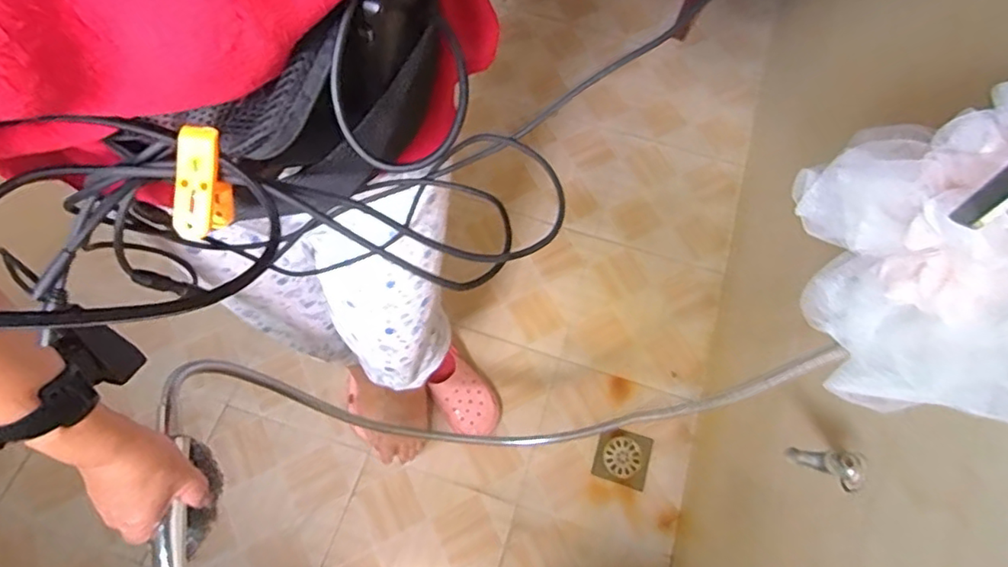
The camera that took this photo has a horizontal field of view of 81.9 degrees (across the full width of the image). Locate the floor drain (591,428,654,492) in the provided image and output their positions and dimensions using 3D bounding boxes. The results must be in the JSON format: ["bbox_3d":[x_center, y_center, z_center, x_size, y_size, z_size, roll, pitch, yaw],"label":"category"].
[{"bbox_3d":[0.232,0.339,1.137,0.103,0.005,0.104,16,67,9],"label":"floor drain"}]

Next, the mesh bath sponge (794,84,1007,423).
[{"bbox_3d":[0.277,-0.012,0.343,0.117,0.156,0.196,-14,65,-5],"label":"mesh bath sponge"}]

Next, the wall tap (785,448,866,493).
[{"bbox_3d":[0.335,0.187,0.594,0.066,0.063,0.035,8,65,6],"label":"wall tap"}]

